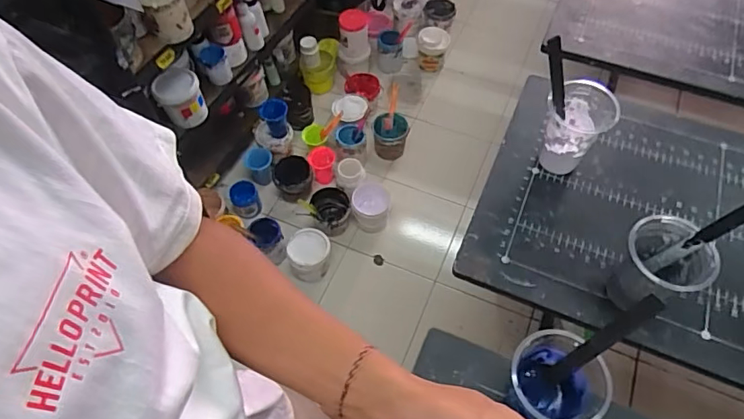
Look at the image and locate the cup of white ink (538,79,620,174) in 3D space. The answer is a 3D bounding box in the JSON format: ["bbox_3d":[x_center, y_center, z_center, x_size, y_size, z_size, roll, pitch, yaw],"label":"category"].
[{"bbox_3d":[0.279,-0.113,0.687,0.079,0.105,0.076,-1,59,1],"label":"cup of white ink"}]

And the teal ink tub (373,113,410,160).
[{"bbox_3d":[0.068,-0.256,1.747,0.126,0.107,0.139,-7,58,-3],"label":"teal ink tub"}]

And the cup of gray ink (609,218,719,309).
[{"bbox_3d":[0.325,0.071,0.574,0.080,0.110,0.084,0,58,1],"label":"cup of gray ink"}]

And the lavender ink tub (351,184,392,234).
[{"bbox_3d":[-0.004,0.001,1.558,0.115,0.111,0.113,-1,59,1],"label":"lavender ink tub"}]

